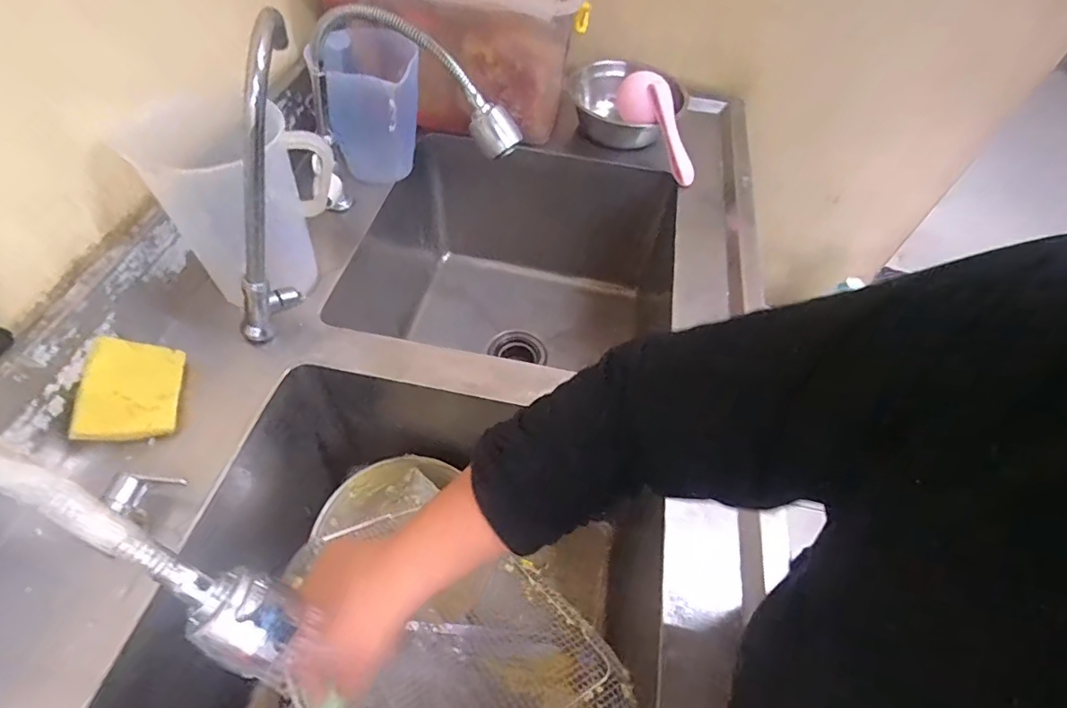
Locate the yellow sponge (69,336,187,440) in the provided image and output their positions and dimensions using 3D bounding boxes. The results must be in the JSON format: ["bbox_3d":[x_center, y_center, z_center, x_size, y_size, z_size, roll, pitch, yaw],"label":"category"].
[{"bbox_3d":[-0.417,0.037,0.534,0.082,0.017,0.104,16,62,-42],"label":"yellow sponge"}]

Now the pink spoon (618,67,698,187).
[{"bbox_3d":[0.214,-0.379,0.853,0.050,0.087,0.207,-30,86,-24],"label":"pink spoon"}]

